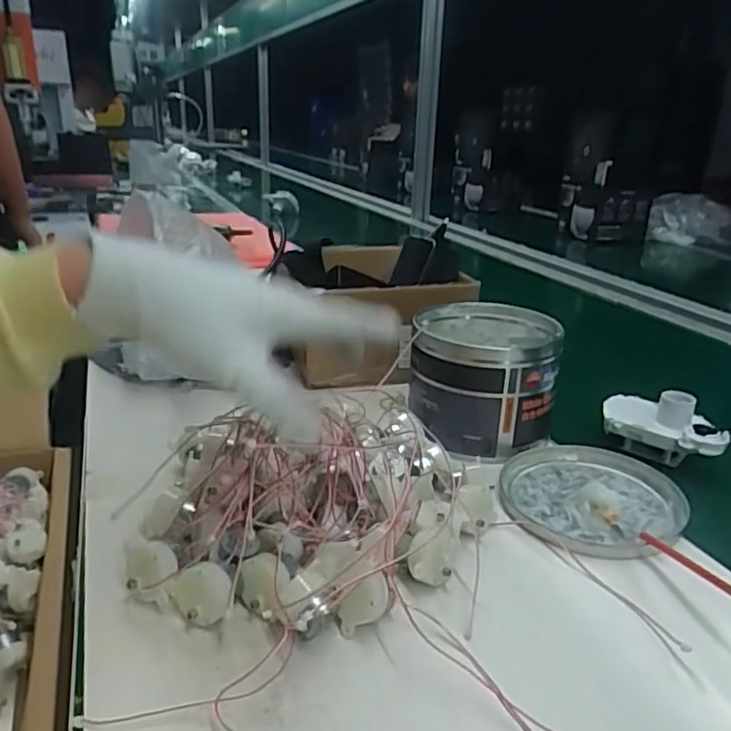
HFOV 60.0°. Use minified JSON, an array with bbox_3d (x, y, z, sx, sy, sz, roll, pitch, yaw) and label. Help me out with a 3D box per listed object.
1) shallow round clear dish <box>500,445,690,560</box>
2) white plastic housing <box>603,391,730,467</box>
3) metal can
[{"bbox_3d":[0.172,0.097,0.480,0.129,0.013,0.137,1,22,0],"label":"shallow round clear dish"},{"bbox_3d":[0.257,0.049,0.548,0.100,0.051,0.054,18,27,36],"label":"white plastic housing"},{"bbox_3d":[0.104,0.012,0.570,0.123,0.101,0.133,1,22,0],"label":"metal can"}]

